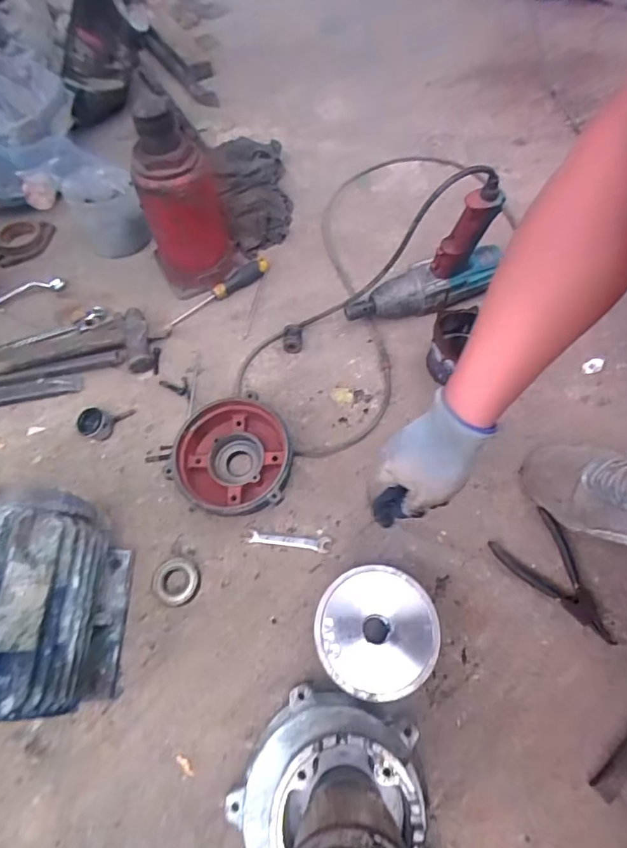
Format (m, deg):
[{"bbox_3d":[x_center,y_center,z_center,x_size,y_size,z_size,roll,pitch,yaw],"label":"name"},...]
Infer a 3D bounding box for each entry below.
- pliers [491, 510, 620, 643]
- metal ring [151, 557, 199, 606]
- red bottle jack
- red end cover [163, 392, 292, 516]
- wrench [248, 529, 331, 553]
[{"bbox_3d":[0.310,0.194,0.598,0.092,0.007,0.161,-31,64,-13],"label":"pliers"},{"bbox_3d":[-0.180,0.204,0.624,0.060,0.015,0.062,-1,62,2],"label":"metal ring"},{"bbox_3d":[-0.211,-0.352,0.765,0.136,0.278,0.111,-20,62,-8],"label":"red bottle jack"},{"bbox_3d":[-0.111,0.057,0.663,0.168,0.068,0.163,-23,63,-9],"label":"red end cover"},{"bbox_3d":[-0.031,0.156,0.640,0.108,0.006,0.022,4,62,6],"label":"wrench"}]

